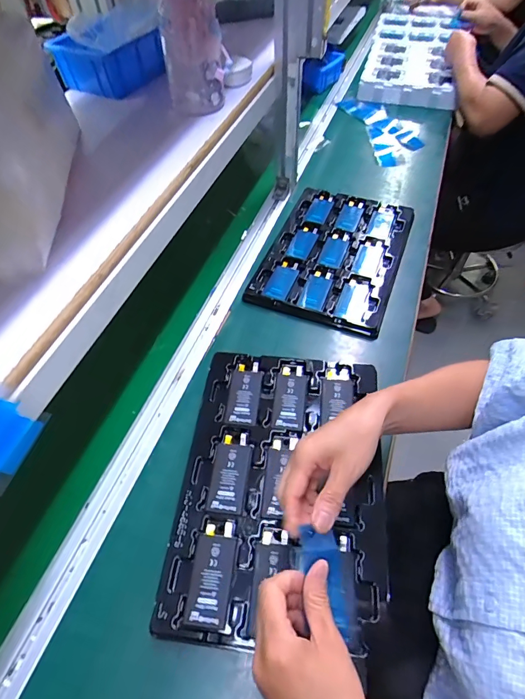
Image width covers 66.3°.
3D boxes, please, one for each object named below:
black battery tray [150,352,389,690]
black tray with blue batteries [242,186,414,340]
[{"bbox_3d":[0.025,0.148,0.471,0.227,0.015,0.327,4,54,6],"label":"black battery tray"},{"bbox_3d":[0.135,-0.180,0.744,0.229,0.023,0.332,18,57,15],"label":"black tray with blue batteries"}]

